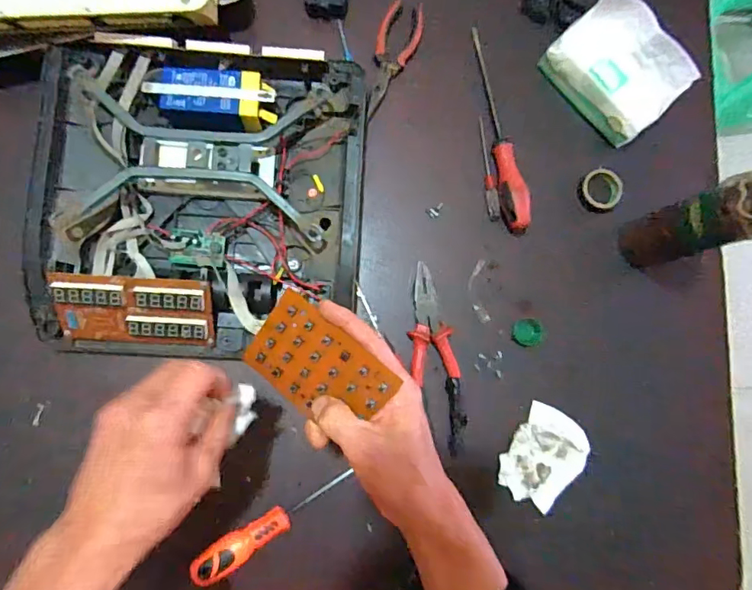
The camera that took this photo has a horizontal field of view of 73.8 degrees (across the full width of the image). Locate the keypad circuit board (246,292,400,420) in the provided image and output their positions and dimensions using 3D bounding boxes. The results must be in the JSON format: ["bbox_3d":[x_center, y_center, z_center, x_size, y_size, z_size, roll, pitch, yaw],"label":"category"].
[{"bbox_3d":[-0.044,0.053,0.369,0.105,0.004,0.067,38,102,12],"label":"keypad circuit board"}]

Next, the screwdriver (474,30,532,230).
[{"bbox_3d":[0.148,-0.197,0.586,0.029,0.034,0.254,-6,85,-5],"label":"screwdriver"}]

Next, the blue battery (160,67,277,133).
[{"bbox_3d":[-0.168,-0.206,0.537,0.125,0.052,0.058,7,84,-4],"label":"blue battery"}]

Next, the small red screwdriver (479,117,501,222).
[{"bbox_3d":[0.131,-0.146,0.588,0.012,0.010,0.121,-8,85,-6],"label":"small red screwdriver"}]

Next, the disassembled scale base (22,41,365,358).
[{"bbox_3d":[-0.182,-0.102,0.521,0.323,0.060,0.321,3,84,-5],"label":"disassembled scale base"}]

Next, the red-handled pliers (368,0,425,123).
[{"bbox_3d":[0.017,-0.278,0.590,0.049,0.008,0.148,19,83,-3],"label":"red-handled pliers"}]

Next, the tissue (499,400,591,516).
[{"bbox_3d":[0.184,0.179,0.551,0.076,0.021,0.102,40,82,0],"label":"tissue"}]

